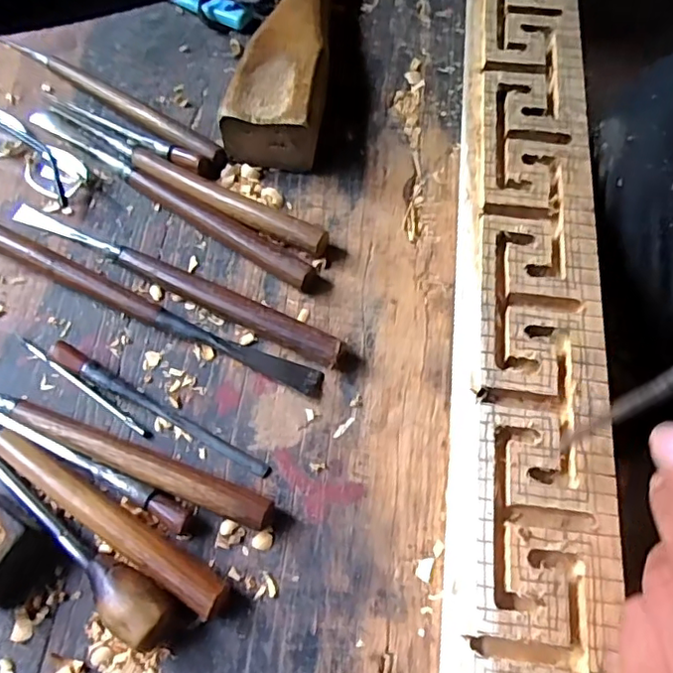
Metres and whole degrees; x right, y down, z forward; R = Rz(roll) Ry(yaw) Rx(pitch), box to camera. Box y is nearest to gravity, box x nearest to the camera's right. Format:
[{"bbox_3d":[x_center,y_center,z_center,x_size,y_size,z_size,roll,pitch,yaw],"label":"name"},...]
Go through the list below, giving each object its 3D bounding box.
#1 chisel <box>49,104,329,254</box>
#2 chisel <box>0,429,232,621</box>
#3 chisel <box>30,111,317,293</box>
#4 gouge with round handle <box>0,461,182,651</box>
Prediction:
[{"bbox_3d":[-0.112,-0.115,0.399,0.243,0.018,0.026,27,69,12],"label":"chisel"},{"bbox_3d":[-0.157,0.080,0.313,0.228,0.018,0.019,30,69,13],"label":"chisel"},{"bbox_3d":[-0.120,-0.103,0.396,0.254,0.014,0.021,34,70,14],"label":"chisel"},{"bbox_3d":[-0.160,0.097,0.300,0.187,0.029,0.025,32,70,13],"label":"gouge with round handle"}]

